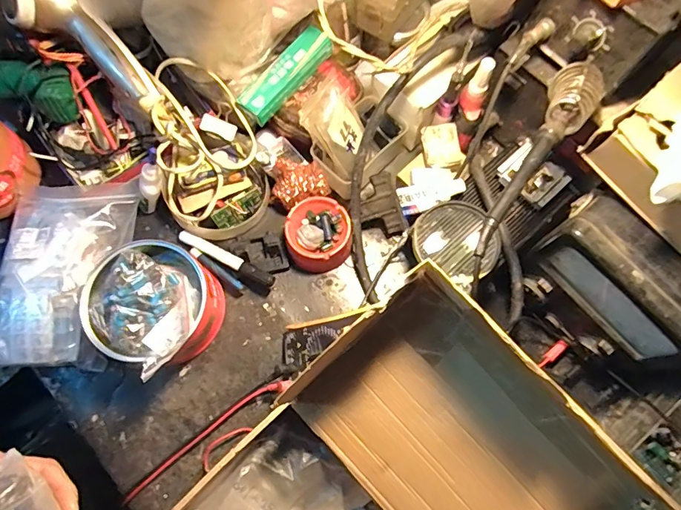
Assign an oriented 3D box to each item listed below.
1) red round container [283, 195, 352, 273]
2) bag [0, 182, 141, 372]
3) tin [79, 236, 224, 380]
[{"bbox_3d":[-0.028,-0.025,0.544,0.079,0.044,0.080,0,74,1],"label":"red round container"},{"bbox_3d":[-0.330,0.019,0.519,0.148,0.050,0.223,1,74,1],"label":"bag"},{"bbox_3d":[-0.203,0.057,0.492,0.122,0.093,0.127,0,74,1],"label":"tin"}]

